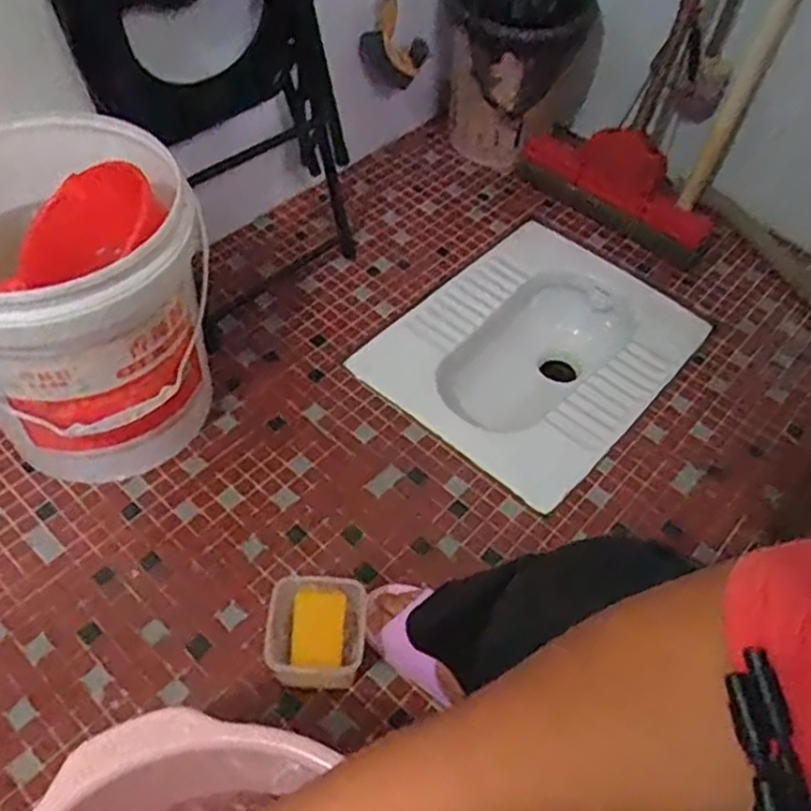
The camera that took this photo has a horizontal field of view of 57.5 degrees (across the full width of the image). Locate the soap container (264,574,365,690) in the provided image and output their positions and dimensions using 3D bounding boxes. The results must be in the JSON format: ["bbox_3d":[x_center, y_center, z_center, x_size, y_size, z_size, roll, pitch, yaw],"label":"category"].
[{"bbox_3d":[-0.099,0.256,0.819,0.099,0.103,0.106,3,53,-3],"label":"soap container"}]

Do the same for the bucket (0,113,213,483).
[{"bbox_3d":[-0.401,-0.113,0.914,0.304,0.358,0.290,3,53,-3],"label":"bucket"}]

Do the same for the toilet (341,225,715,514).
[{"bbox_3d":[0.205,-0.019,1.301,0.386,0.281,0.500,38,58,21],"label":"toilet"}]

